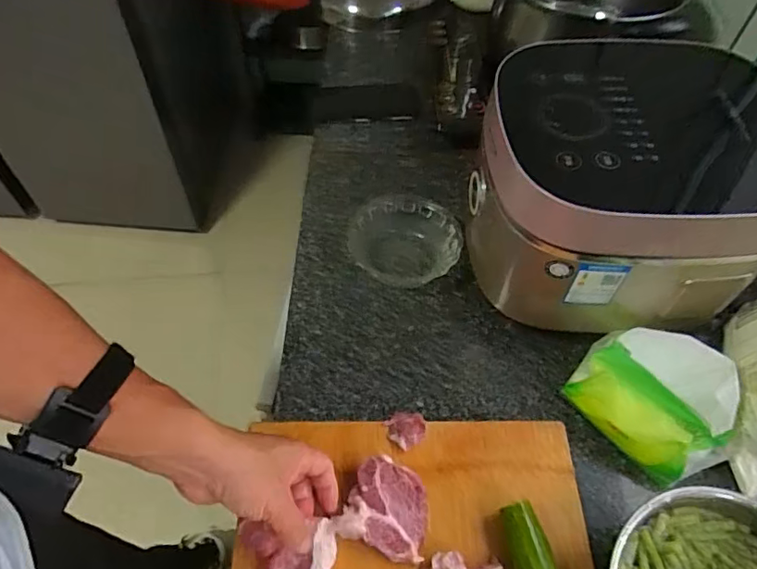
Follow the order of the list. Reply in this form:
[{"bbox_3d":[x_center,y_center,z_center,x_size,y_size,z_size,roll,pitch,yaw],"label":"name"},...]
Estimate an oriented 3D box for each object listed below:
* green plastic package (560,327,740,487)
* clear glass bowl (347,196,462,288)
[{"bbox_3d":[0.275,0.111,0.537,0.111,0.088,0.142,-39,65,-24],"label":"green plastic package"},{"bbox_3d":[0.031,-0.052,0.664,0.126,0.043,0.113,-6,56,-5],"label":"clear glass bowl"}]

